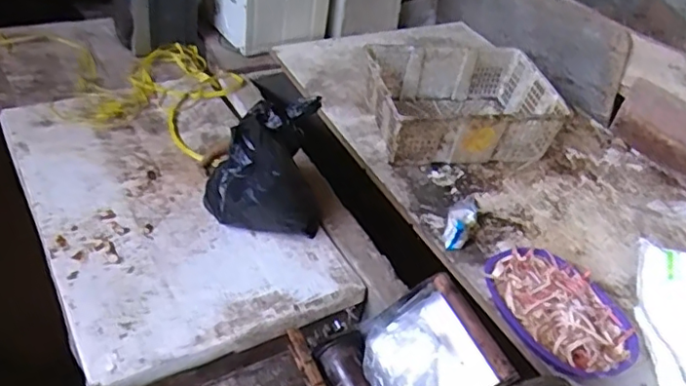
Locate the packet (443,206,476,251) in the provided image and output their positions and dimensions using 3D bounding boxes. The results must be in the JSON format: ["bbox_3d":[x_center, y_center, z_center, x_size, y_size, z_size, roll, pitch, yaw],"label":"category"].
[{"bbox_3d":[0.258,0.066,1.329,0.058,0.045,0.134,20,55,19],"label":"packet"}]

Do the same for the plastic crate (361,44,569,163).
[{"bbox_3d":[0.306,-0.240,1.641,0.480,0.170,0.358,-2,42,-13],"label":"plastic crate"}]

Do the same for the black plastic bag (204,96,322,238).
[{"bbox_3d":[-0.163,-0.063,1.264,0.247,0.279,0.208,2,42,-9],"label":"black plastic bag"}]

